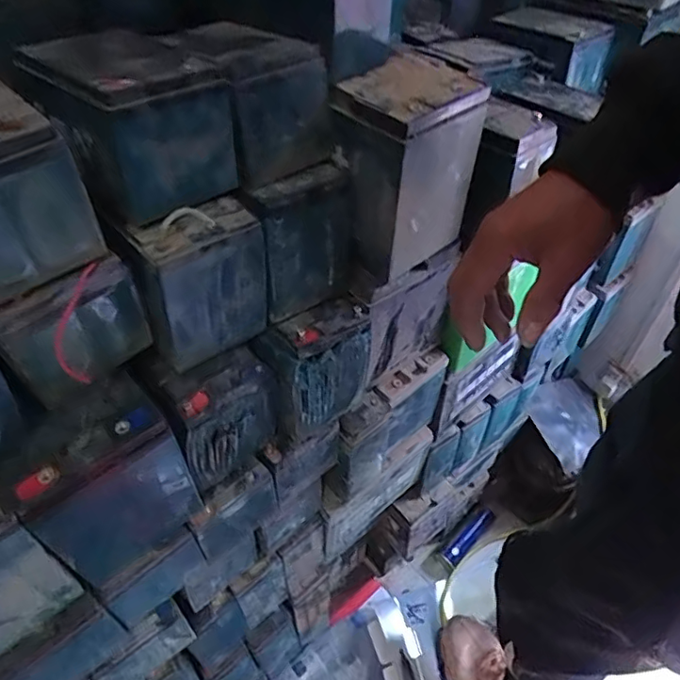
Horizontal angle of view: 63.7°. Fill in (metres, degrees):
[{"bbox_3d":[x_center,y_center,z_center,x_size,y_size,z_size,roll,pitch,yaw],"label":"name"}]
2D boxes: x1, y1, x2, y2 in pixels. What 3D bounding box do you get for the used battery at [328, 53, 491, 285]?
[{"bbox_3d":[0.063,-0.169,0.547,0.124,0.173,0.089,-33,55,-26],"label":"used battery"}]

